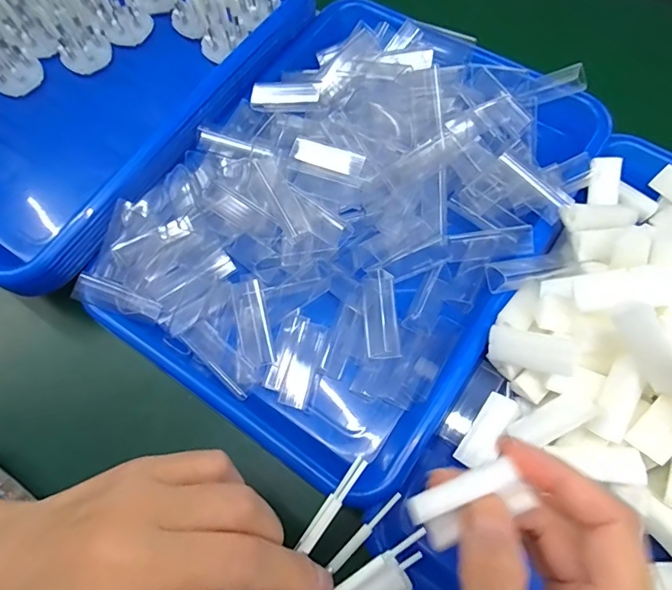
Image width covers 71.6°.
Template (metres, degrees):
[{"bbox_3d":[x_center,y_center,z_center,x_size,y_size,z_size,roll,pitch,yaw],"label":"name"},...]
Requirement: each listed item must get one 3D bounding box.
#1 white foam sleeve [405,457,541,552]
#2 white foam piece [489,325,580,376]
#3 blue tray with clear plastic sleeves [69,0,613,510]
[{"bbox_3d":[0.055,0.086,0.192,0.048,0.010,0.023,-27,70,8],"label":"white foam sleeve"},{"bbox_3d":[0.108,0.031,0.257,0.048,0.013,0.017,7,65,46],"label":"white foam piece"},{"bbox_3d":[0.011,-0.060,0.325,0.244,0.049,0.316,33,74,13],"label":"blue tray with clear plastic sleeves"}]

